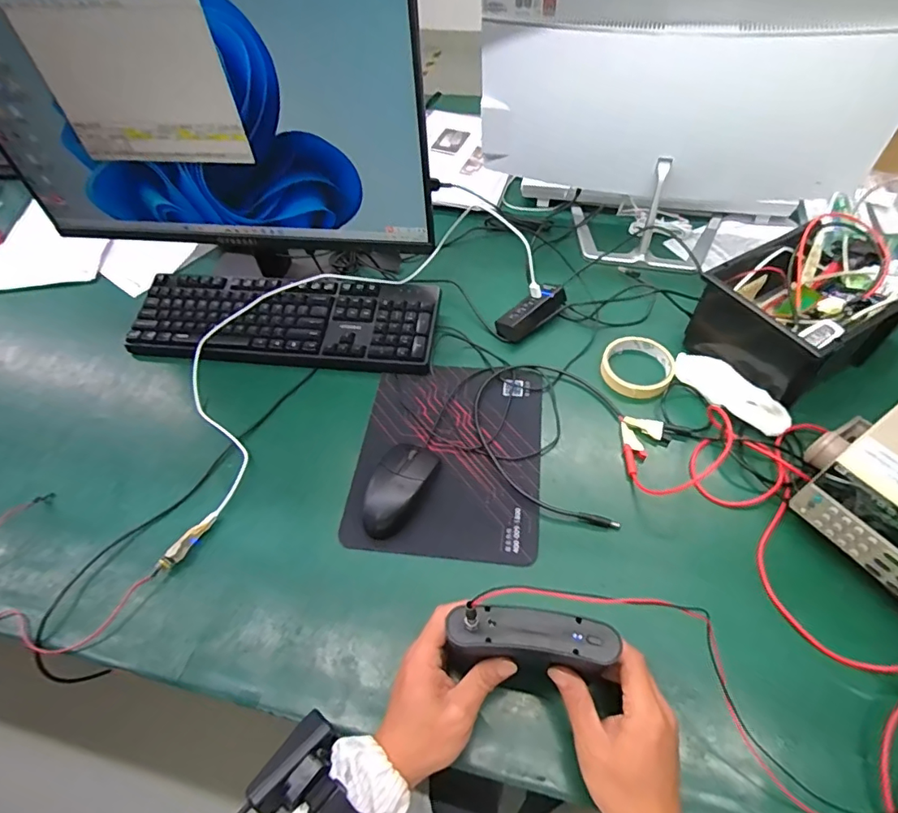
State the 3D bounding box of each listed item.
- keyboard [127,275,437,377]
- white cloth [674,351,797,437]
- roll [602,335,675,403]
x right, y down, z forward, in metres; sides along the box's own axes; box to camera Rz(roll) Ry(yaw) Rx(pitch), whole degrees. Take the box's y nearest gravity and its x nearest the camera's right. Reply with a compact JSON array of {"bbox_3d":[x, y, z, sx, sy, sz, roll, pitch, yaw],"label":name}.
[{"bbox_3d":[-0.239,-0.125,0.717,0.445,0.040,0.147,3,56,7],"label":"keyboard"},{"bbox_3d":[0.344,-0.023,0.610,0.048,0.024,0.147,-32,59,-17],"label":"white cloth"},{"bbox_3d":[0.246,-0.053,0.649,0.087,0.017,0.094,-2,55,3],"label":"roll"}]

